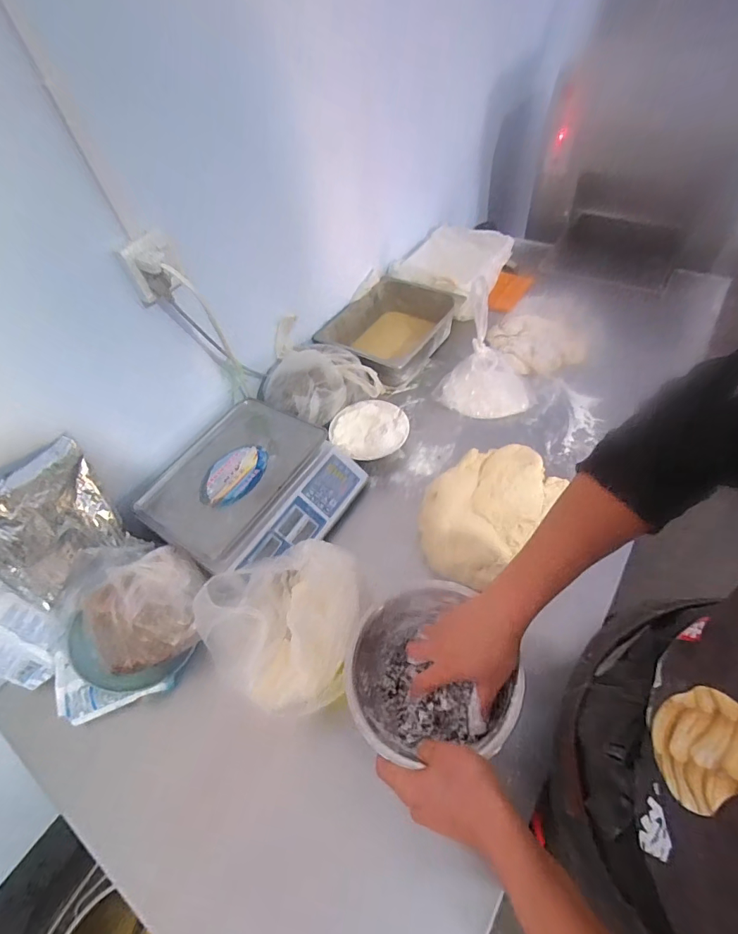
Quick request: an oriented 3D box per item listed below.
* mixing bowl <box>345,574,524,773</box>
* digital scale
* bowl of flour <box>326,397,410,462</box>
[{"bbox_3d":[0.066,0.244,0.545,0.192,0.110,0.189,-1,54,2],"label":"mixing bowl"},{"bbox_3d":[-0.226,0.037,0.862,0.332,0.085,0.331,20,58,22],"label":"digital scale"},{"bbox_3d":[-0.001,-0.077,0.966,0.164,0.063,0.157,-4,52,5],"label":"bowl of flour"}]

